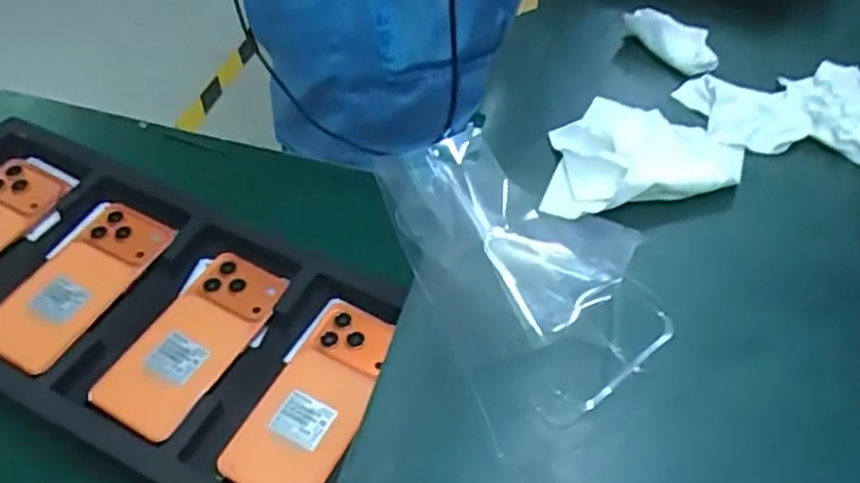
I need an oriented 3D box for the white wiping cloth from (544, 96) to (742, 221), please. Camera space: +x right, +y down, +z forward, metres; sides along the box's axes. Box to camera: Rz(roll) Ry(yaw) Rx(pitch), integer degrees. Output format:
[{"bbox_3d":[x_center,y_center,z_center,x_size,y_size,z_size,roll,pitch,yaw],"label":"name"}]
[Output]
[{"bbox_3d":[0.115,-0.054,0.391,0.112,0.018,0.076,-8,54,-9],"label":"white wiping cloth"}]

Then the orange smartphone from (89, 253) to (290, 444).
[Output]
[{"bbox_3d":[-0.189,0.077,0.566,0.073,0.008,0.164,25,55,15],"label":"orange smartphone"}]

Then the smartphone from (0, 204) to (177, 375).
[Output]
[{"bbox_3d":[-0.298,0.033,0.597,0.071,0.016,0.166,25,55,15],"label":"smartphone"}]

